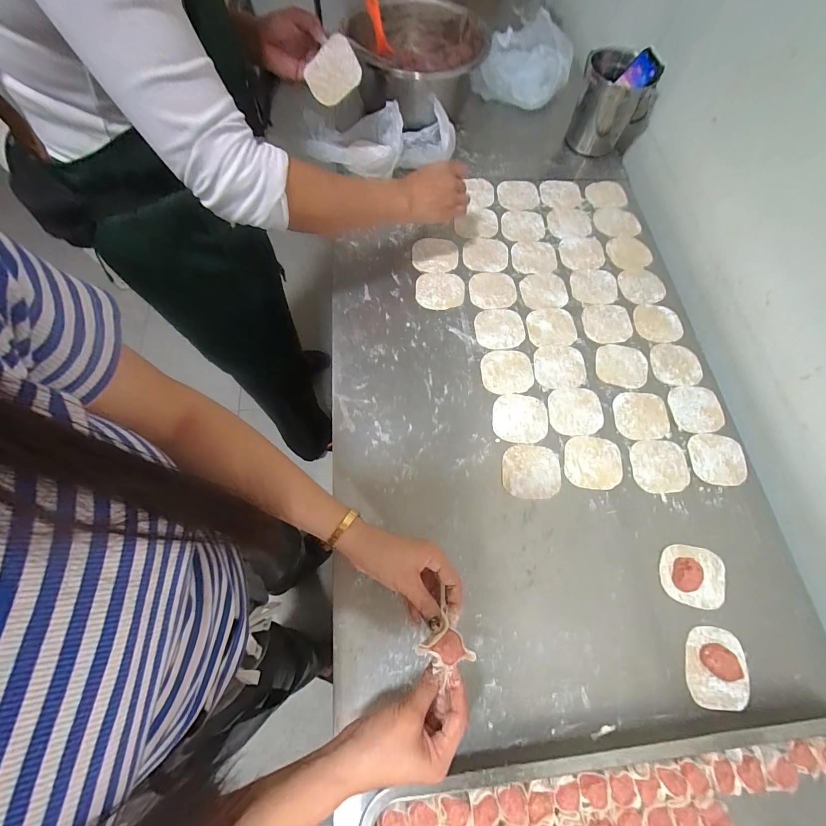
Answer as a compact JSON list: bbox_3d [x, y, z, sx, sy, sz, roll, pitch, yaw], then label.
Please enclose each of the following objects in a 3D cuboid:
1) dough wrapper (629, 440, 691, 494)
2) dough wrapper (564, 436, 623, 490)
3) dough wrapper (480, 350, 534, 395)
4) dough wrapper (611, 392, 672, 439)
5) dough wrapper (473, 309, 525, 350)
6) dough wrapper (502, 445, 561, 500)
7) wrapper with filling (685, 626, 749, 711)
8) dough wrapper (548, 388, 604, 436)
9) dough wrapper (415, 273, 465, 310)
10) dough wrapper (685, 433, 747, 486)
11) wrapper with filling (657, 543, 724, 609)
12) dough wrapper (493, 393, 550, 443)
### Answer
[{"bbox_3d":[0.358,0.077,0.539,0.085,0.004,0.076,-3,69,-3],"label":"dough wrapper"},{"bbox_3d":[0.260,0.071,0.536,0.084,0.004,0.075,7,69,1],"label":"dough wrapper"},{"bbox_3d":[0.149,-0.065,0.588,0.081,0.004,0.075,-6,69,-4],"label":"dough wrapper"},{"bbox_3d":[0.350,0.004,0.571,0.086,0.004,0.075,0,69,-2],"label":"dough wrapper"},{"bbox_3d":[0.144,-0.141,0.619,0.083,0.004,0.076,1,69,-2],"label":"dough wrapper"},{"bbox_3d":[0.167,0.082,0.523,0.080,0.004,0.074,5,69,0],"label":"dough wrapper"},{"bbox_3d":[0.362,0.304,0.443,0.068,0.014,0.082,3,69,-1],"label":"wrapper with filling"},{"bbox_3d":[0.248,-0.002,0.568,0.082,0.004,0.076,-2,69,-3],"label":"dough wrapper"},{"bbox_3d":[0.047,-0.211,0.640,0.082,0.007,0.076,1,69,-2],"label":"dough wrapper"},{"bbox_3d":[0.448,0.068,0.549,0.082,0.004,0.075,6,69,0],"label":"dough wrapper"},{"bbox_3d":[0.364,0.207,0.476,0.081,0.023,0.073,14,69,3],"label":"wrapper with filling"},{"bbox_3d":[0.160,0.007,0.557,0.082,0.004,0.076,3,69,-1],"label":"dough wrapper"}]

